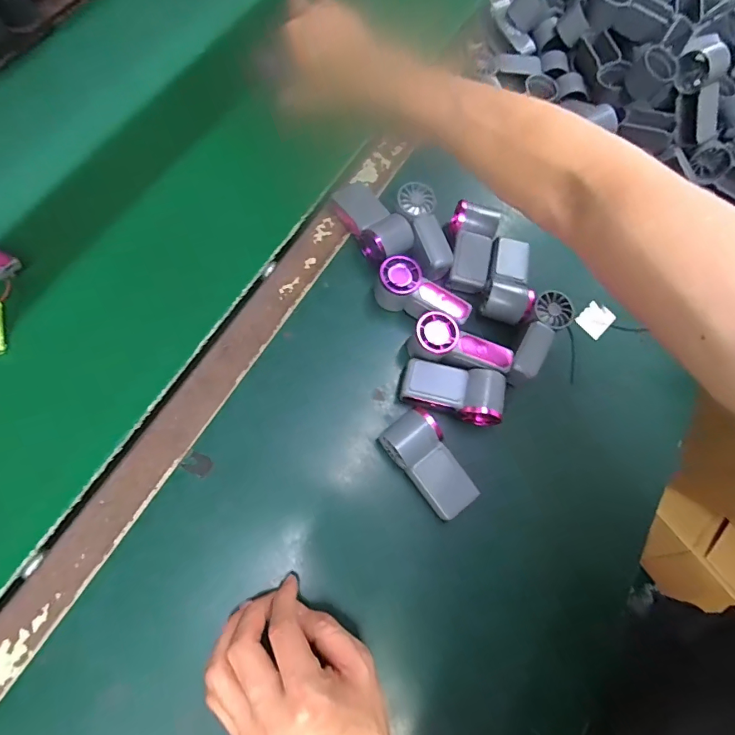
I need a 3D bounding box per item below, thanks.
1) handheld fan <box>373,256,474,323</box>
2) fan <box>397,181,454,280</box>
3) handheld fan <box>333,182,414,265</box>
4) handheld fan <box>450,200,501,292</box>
[{"bbox_3d":[0.053,-0.068,0.421,0.092,0.029,0.037,33,73,9],"label":"handheld fan"},{"bbox_3d":[0.058,-0.139,0.445,0.034,0.032,0.095,-18,88,-7],"label":"fan"},{"bbox_3d":[0.004,-0.151,0.452,0.046,0.036,0.099,-32,79,-16],"label":"handheld fan"},{"bbox_3d":[0.105,-0.123,0.451,0.046,0.026,0.088,15,71,-1],"label":"handheld fan"}]

